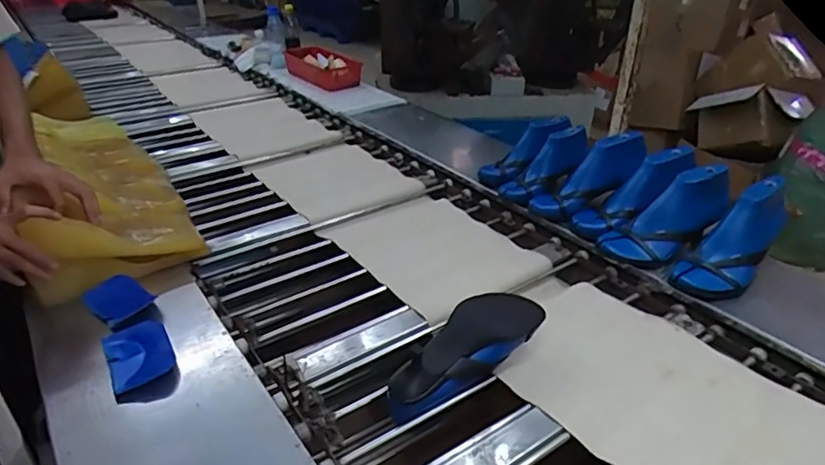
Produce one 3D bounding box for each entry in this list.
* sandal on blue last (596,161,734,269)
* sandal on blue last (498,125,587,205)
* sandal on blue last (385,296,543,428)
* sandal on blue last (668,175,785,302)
[{"bbox_3d":[0.472,-0.019,0.997,0.249,0.094,0.076,-38,29,8],"label":"sandal on blue last"},{"bbox_3d":[0.295,-0.146,1.202,0.236,0.086,0.074,-41,38,-5],"label":"sandal on blue last"},{"bbox_3d":[0.069,0.164,0.773,0.261,0.075,0.084,-33,40,-20],"label":"sandal on blue last"},{"bbox_3d":[0.547,0.012,0.926,0.237,0.168,0.094,-11,30,-23],"label":"sandal on blue last"}]

